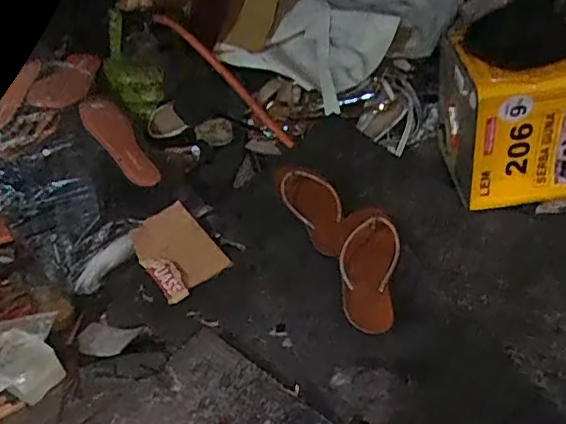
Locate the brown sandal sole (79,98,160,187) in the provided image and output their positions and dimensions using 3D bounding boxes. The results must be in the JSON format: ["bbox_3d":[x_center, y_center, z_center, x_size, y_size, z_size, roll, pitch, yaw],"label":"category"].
[{"bbox_3d":[-0.292,-0.129,1.016,0.072,0.026,0.200,-28,71,-34],"label":"brown sandal sole"}]

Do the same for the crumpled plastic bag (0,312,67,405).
[{"bbox_3d":[-0.370,0.203,0.779,0.127,0.053,0.123,-11,33,-12],"label":"crumpled plastic bag"}]

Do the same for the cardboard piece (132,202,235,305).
[{"bbox_3d":[-0.174,0.062,0.929,0.117,0.009,0.152,-33,67,-24],"label":"cardboard piece"}]

